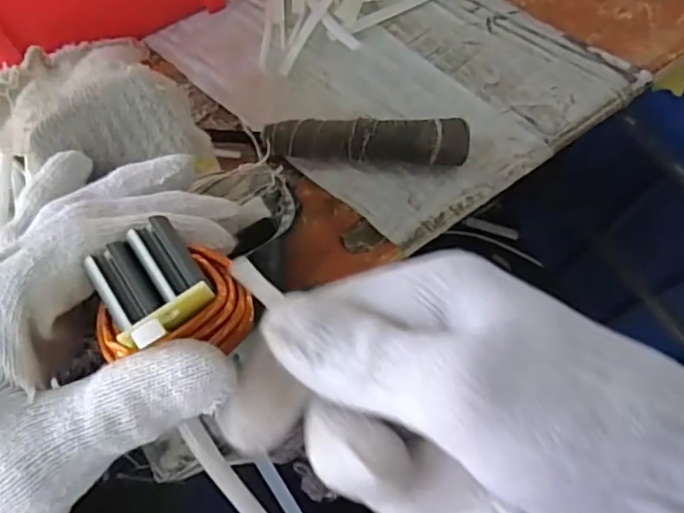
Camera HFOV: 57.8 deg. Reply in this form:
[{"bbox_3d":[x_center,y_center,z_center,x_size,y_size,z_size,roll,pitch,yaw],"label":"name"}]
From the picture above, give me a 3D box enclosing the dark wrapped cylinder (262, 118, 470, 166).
[{"bbox_3d":[0.015,-0.071,0.405,0.129,0.031,0.025,0,71,2],"label":"dark wrapped cylinder"}]

